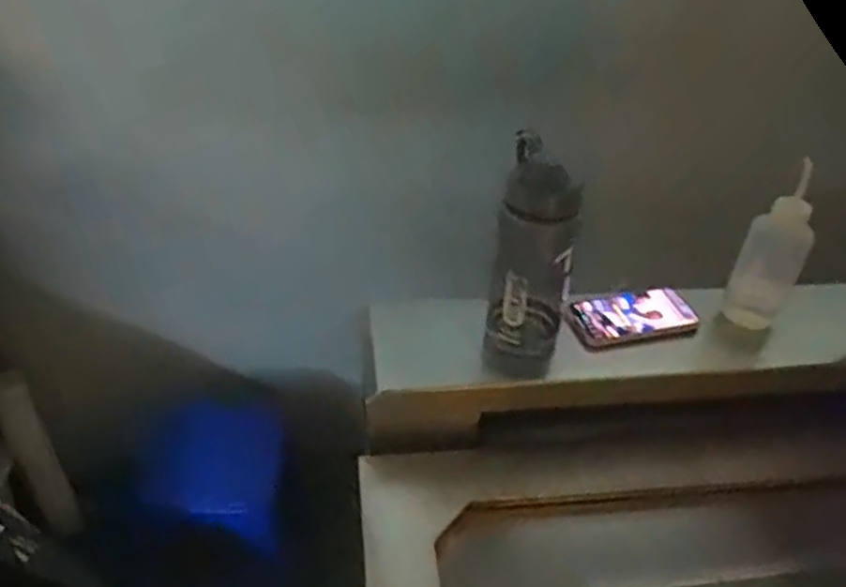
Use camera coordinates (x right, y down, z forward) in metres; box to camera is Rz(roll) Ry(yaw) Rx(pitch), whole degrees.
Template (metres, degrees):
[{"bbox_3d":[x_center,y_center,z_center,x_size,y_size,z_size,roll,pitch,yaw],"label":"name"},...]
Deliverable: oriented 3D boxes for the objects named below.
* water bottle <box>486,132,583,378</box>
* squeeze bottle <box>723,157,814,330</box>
[{"bbox_3d":[0.130,-0.034,0.800,0.088,0.288,0.094,10,38,9],"label":"water bottle"},{"bbox_3d":[0.446,-0.046,0.869,0.072,0.198,0.058,23,42,24],"label":"squeeze bottle"}]

